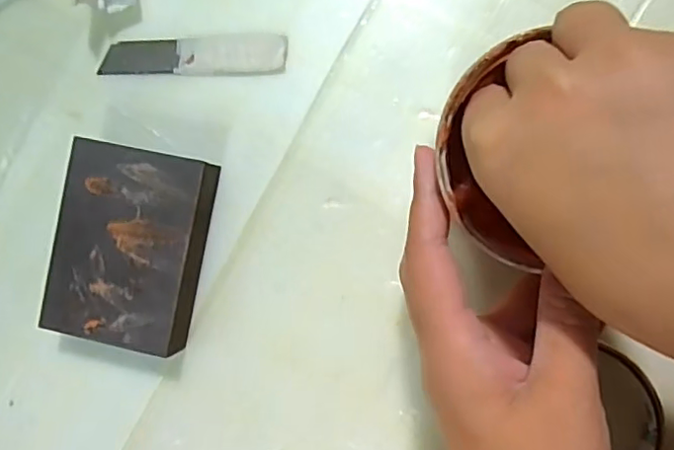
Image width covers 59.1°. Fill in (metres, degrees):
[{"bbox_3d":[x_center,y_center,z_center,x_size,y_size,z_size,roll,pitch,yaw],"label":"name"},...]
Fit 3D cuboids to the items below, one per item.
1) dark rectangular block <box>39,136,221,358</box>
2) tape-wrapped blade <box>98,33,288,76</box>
[{"bbox_3d":[-0.104,0.011,0.300,0.068,0.029,0.095,12,92,7],"label":"dark rectangular block"},{"bbox_3d":[-0.076,-0.088,0.306,0.099,0.004,0.020,1,90,7],"label":"tape-wrapped blade"}]

